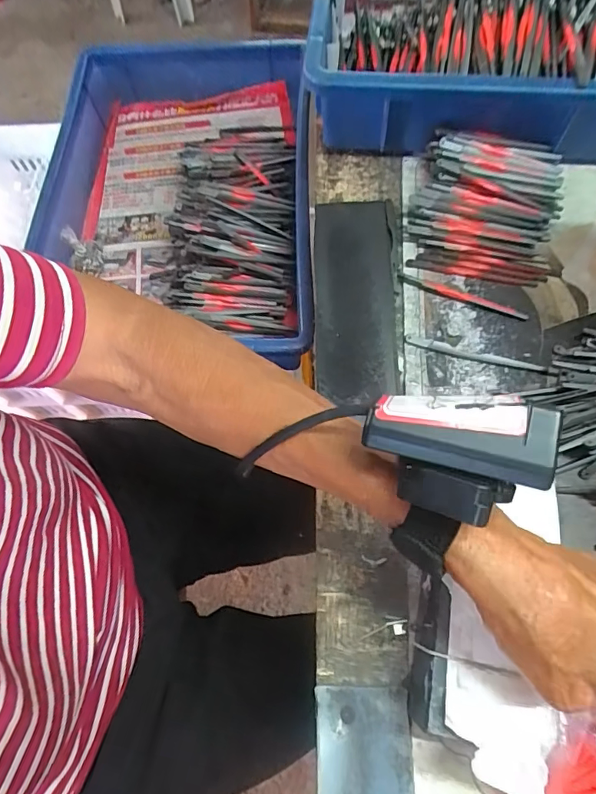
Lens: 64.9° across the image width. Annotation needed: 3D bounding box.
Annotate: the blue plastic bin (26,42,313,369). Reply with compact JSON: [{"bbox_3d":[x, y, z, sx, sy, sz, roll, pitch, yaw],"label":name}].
[{"bbox_3d":[-0.125,-0.230,0.521,0.276,0.082,0.400,3,67,4],"label":"blue plastic bin"}]

